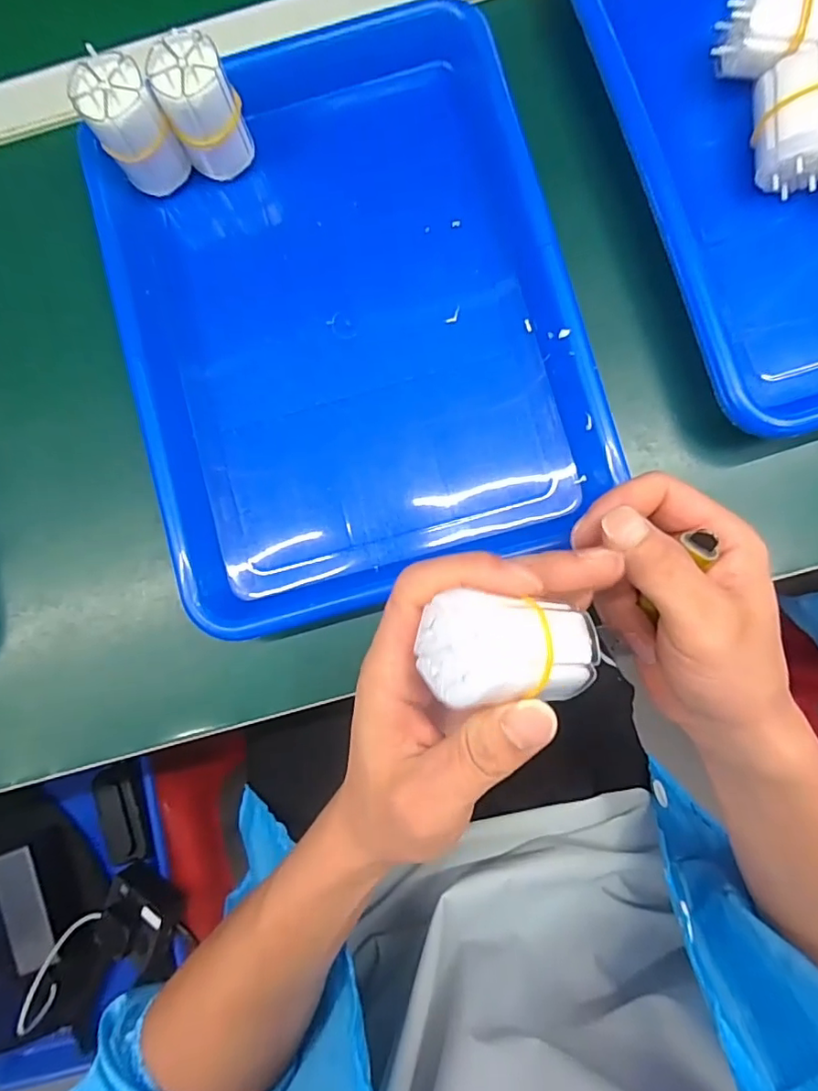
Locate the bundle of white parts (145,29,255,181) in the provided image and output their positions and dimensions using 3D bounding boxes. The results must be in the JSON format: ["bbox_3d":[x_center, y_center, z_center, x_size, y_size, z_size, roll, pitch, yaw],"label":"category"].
[{"bbox_3d":[-0.115,-0.243,0.313,0.039,0.064,0.037,0,86,6],"label":"bundle of white parts"}]

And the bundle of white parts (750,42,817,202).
[{"bbox_3d":[0.212,-0.229,0.303,0.041,0.041,0.066,-2,85,4],"label":"bundle of white parts"}]

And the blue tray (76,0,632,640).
[{"bbox_3d":[-0.036,-0.128,0.318,0.242,0.035,0.310,-16,84,1],"label":"blue tray"}]

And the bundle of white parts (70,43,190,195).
[{"bbox_3d":[-0.154,-0.234,0.314,0.037,0.067,0.033,-26,84,3],"label":"bundle of white parts"}]

